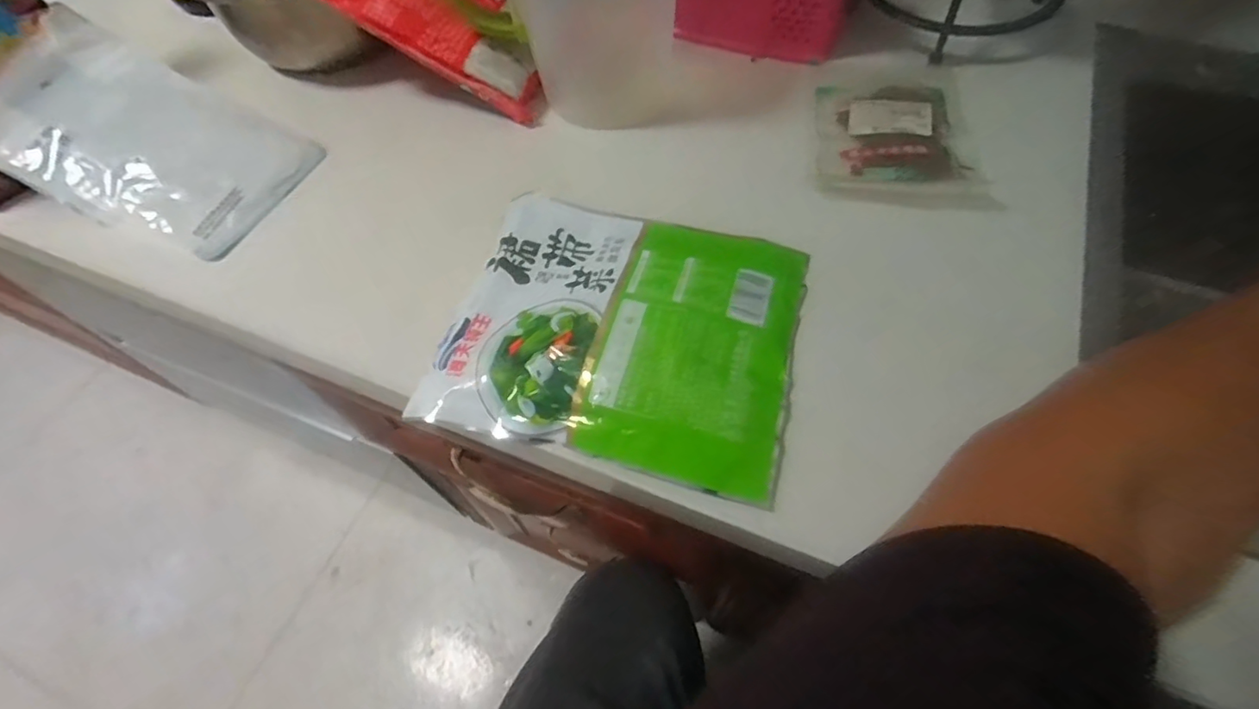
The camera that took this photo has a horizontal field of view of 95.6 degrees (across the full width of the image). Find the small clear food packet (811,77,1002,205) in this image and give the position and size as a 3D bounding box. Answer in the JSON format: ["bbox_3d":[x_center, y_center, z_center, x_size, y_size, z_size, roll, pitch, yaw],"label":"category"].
[{"bbox_3d":[0.195,-0.160,0.420,0.109,0.022,0.140,5,60,7],"label":"small clear food packet"}]

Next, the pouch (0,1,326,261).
[{"bbox_3d":[-0.376,-0.166,0.444,0.240,0.019,0.133,26,71,1],"label":"pouch"}]

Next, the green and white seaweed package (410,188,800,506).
[{"bbox_3d":[-0.005,-0.020,0.346,0.203,0.019,0.171,12,62,11],"label":"green and white seaweed package"}]

